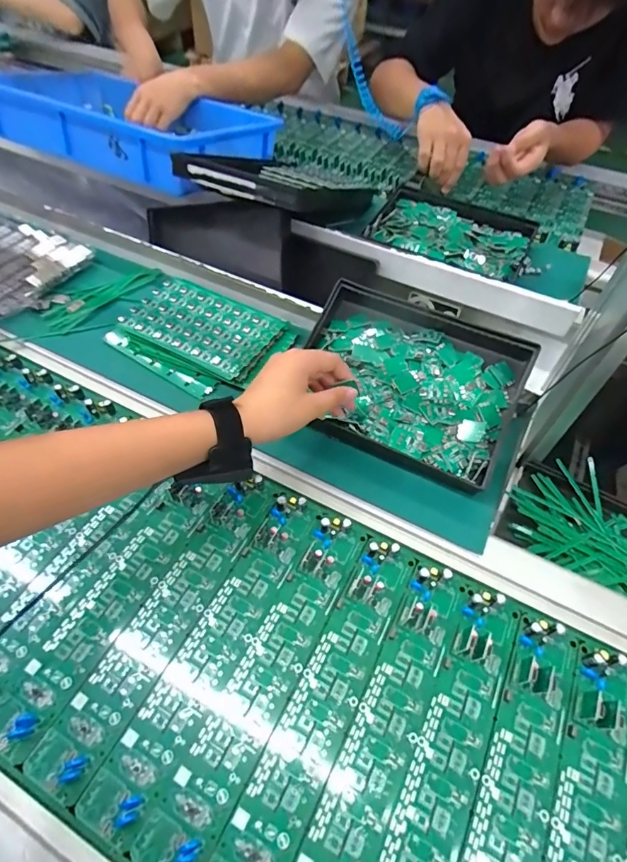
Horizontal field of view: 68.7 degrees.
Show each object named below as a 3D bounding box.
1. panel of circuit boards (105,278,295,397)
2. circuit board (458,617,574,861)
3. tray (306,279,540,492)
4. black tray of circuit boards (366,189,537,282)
[{"bbox_3d":[-0.135,-0.118,0.551,0.188,0.022,0.133,27,60,20],"label":"panel of circuit boards"},{"bbox_3d":[0.131,0.261,0.308,0.047,0.018,0.262,22,59,18],"label":"circuit board"},{"bbox_3d":[0.097,-0.050,0.480,0.227,0.062,0.173,21,58,17],"label":"tray"},{"bbox_3d":[0.208,-0.294,0.683,0.225,0.036,0.203,20,58,16],"label":"black tray of circuit boards"}]

